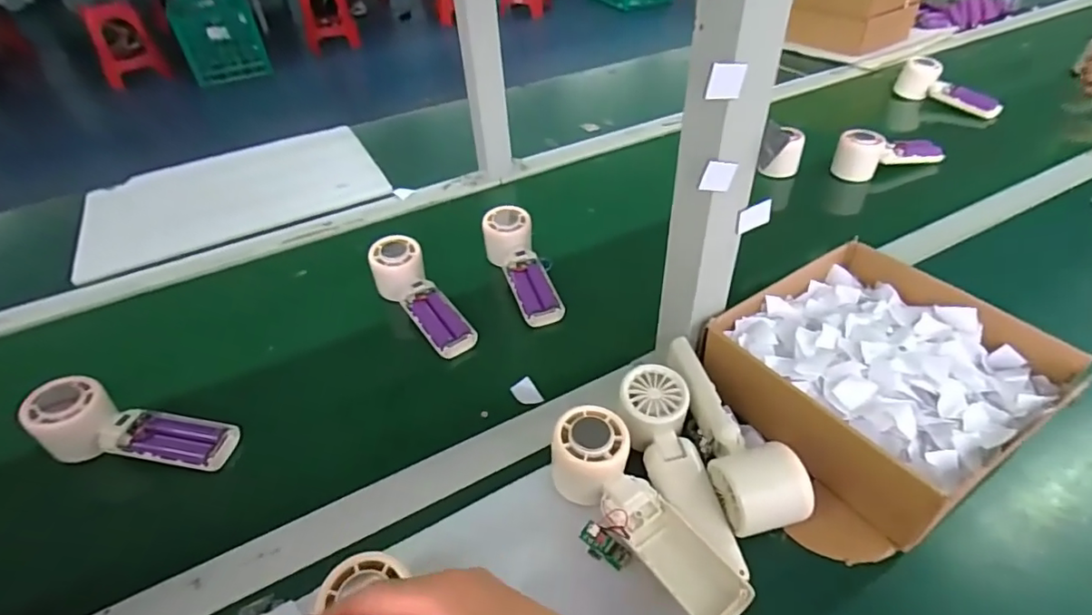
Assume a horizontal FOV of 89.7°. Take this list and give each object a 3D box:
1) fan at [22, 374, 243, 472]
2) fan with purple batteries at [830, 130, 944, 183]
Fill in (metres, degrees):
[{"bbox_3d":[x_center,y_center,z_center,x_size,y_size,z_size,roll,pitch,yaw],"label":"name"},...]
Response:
[{"bbox_3d":[-0.361,0.110,0.483,0.169,0.049,0.059,14,43,-3],"label":"fan"},{"bbox_3d":[0.496,-0.227,0.789,0.163,0.057,0.047,-12,42,-9],"label":"fan with purple batteries"}]

